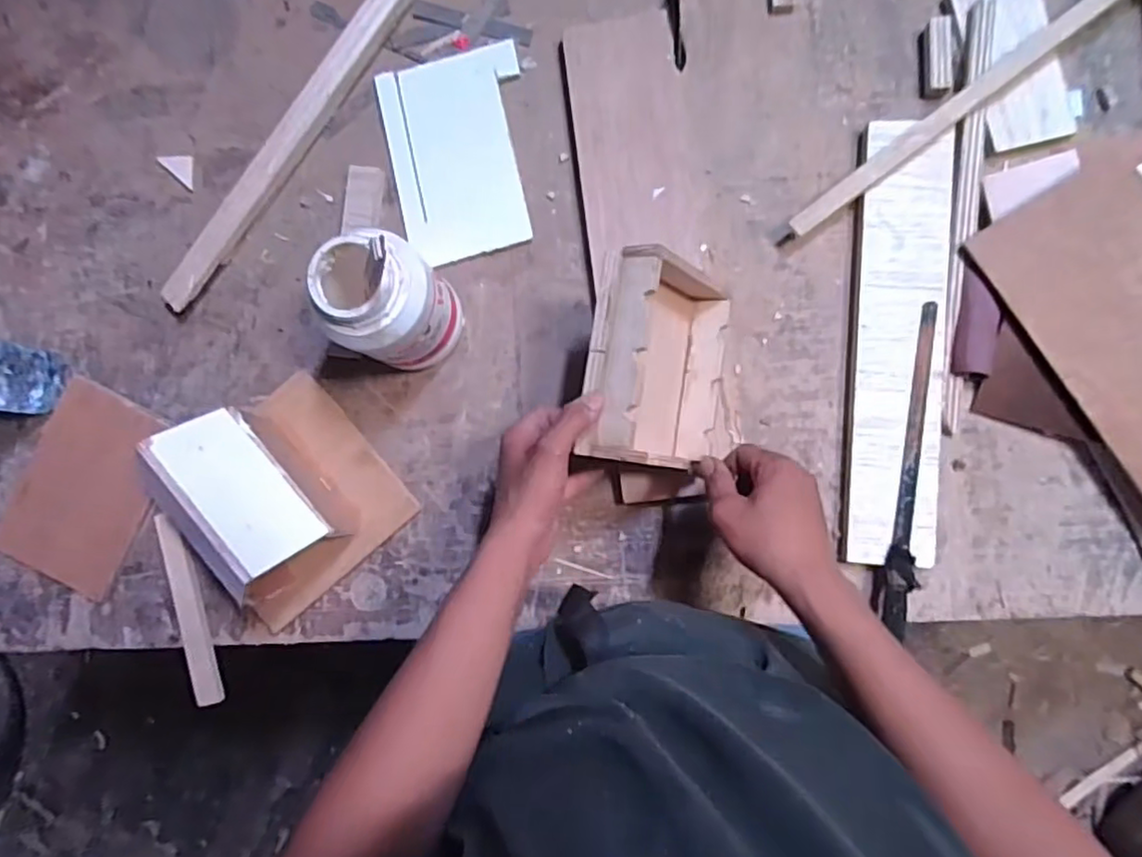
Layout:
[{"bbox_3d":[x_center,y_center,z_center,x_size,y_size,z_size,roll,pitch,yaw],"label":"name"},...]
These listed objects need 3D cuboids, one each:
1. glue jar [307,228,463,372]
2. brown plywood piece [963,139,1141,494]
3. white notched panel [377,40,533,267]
[{"bbox_3d":[-0.147,-0.107,0.552,0.081,0.160,0.086,0,87,6],"label":"glue jar"},{"bbox_3d":[0.477,-0.065,0.533,0.133,0.018,0.313,-33,82,16],"label":"brown plywood piece"},{"bbox_3d":[-0.109,-0.266,0.631,0.133,0.009,0.200,-11,86,6],"label":"white notched panel"}]

